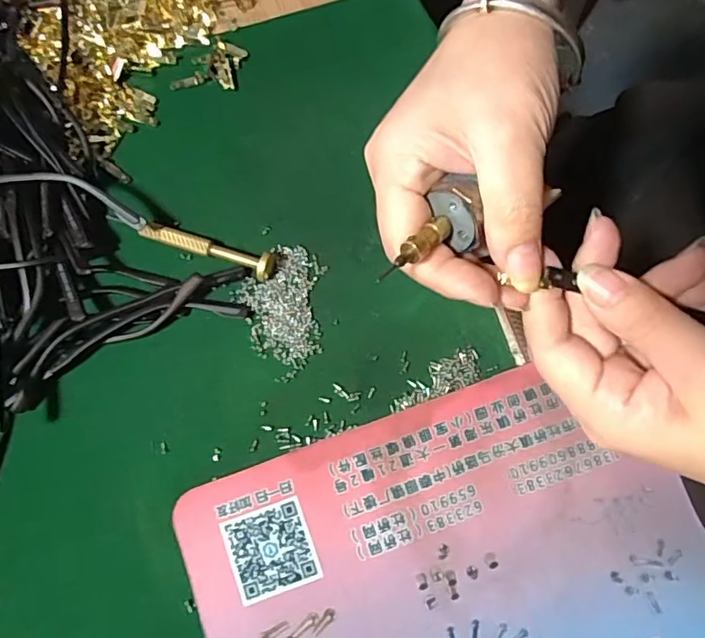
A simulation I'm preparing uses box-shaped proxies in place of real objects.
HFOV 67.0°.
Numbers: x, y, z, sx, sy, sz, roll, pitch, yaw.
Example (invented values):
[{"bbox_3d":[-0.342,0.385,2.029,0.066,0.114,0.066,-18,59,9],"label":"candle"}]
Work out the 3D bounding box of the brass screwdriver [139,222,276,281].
[{"bbox_3d":[-0.074,-0.038,0.279,0.069,0.014,0.014,18,78,4],"label":"brass screwdriver"}]

